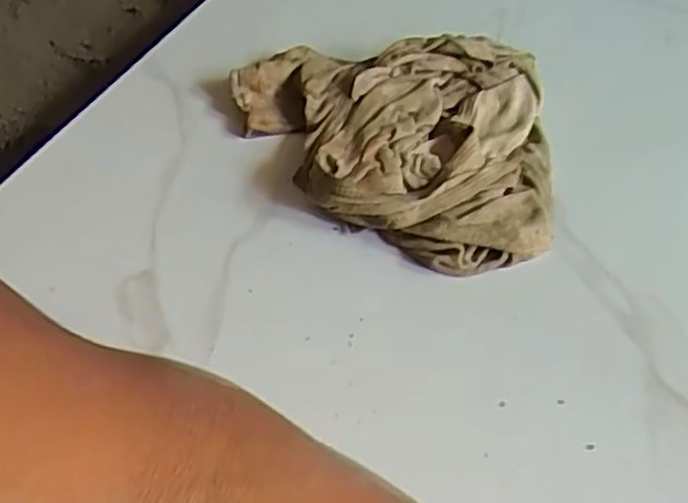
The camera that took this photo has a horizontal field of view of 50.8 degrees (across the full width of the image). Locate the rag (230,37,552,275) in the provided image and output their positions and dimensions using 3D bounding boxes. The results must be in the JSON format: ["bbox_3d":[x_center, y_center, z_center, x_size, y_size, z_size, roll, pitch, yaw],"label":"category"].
[{"bbox_3d":[0.028,-0.072,0.471,0.209,0.039,0.186,2,51,1],"label":"rag"}]

